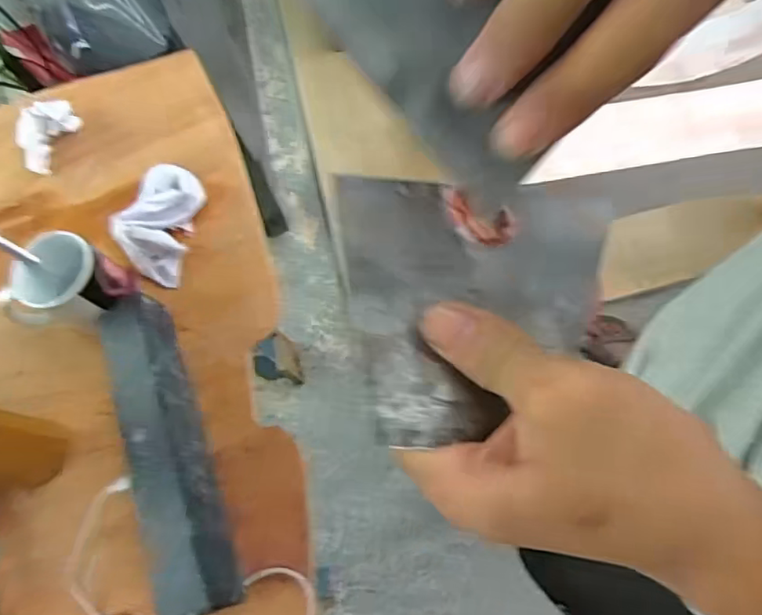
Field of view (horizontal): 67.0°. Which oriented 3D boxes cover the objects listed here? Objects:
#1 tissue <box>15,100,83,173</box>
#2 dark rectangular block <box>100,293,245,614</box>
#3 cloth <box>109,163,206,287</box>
[{"bbox_3d":[-0.426,-0.223,0.733,0.054,0.044,0.100,27,76,17],"label":"tissue"},{"bbox_3d":[-0.207,0.130,0.545,0.066,0.054,0.307,-23,68,-1],"label":"dark rectangular block"},{"bbox_3d":[-0.260,-0.101,0.668,0.089,0.040,0.143,9,71,12],"label":"cloth"}]

